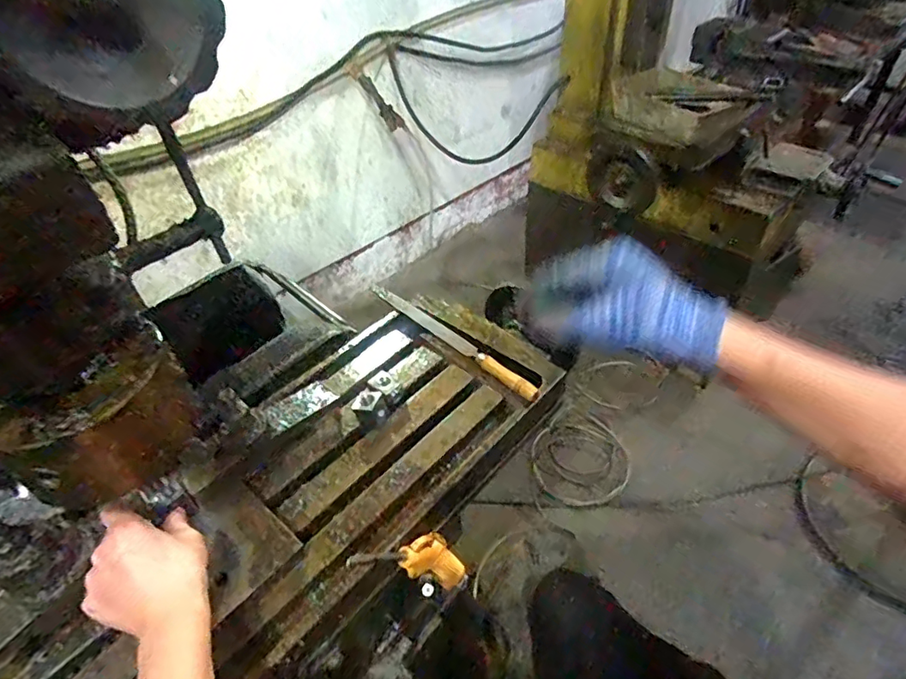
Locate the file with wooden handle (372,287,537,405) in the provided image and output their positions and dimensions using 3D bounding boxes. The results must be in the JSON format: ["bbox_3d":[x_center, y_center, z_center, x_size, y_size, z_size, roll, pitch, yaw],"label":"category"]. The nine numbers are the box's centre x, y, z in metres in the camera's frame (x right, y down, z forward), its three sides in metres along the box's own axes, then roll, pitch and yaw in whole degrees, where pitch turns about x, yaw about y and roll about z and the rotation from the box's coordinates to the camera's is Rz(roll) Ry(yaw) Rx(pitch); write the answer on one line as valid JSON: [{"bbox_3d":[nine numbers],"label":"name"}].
[{"bbox_3d":[-0.006,-0.007,0.680,0.025,0.025,0.295,-33,50,-28],"label":"file with wooden handle"}]

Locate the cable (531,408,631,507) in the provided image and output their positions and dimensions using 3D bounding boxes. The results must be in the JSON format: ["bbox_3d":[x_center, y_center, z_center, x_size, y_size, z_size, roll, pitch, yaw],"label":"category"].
[{"bbox_3d":[0.359,0.345,1.512,0.248,0.011,0.259,1,74,-3],"label":"cable"}]

